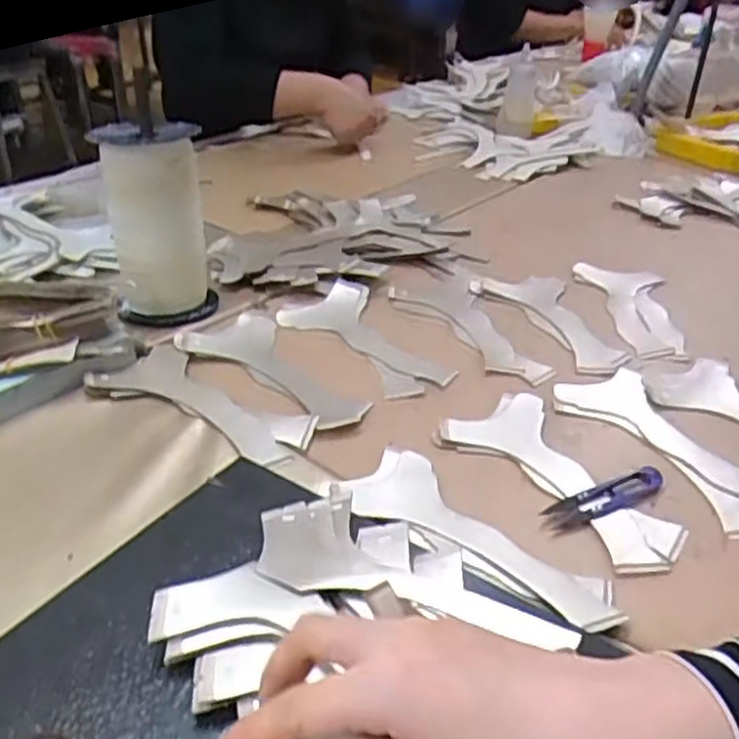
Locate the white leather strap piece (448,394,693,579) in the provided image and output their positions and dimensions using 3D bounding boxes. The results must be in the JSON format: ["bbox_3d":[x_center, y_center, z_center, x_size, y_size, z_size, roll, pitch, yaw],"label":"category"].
[{"bbox_3d":[0.146,0.075,0.536,0.095,0.006,0.186,-22,40,-32],"label":"white leather strap piece"}]

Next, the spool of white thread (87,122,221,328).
[{"bbox_3d":[-0.195,-0.128,0.683,0.086,0.176,0.093,1,32,-1],"label":"spool of white thread"}]

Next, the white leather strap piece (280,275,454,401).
[{"bbox_3d":[0.000,-0.033,0.694,0.097,0.017,0.187,-22,39,-32],"label":"white leather strap piece"}]

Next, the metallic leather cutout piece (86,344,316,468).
[{"bbox_3d":[-0.130,0.024,0.592,0.187,0.017,0.080,19,36,26],"label":"metallic leather cutout piece"}]

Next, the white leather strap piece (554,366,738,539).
[{"bbox_3d":[0.231,0.057,0.565,0.089,0.004,0.195,-13,35,-22],"label":"white leather strap piece"}]

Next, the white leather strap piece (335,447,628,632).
[{"bbox_3d":[0.076,0.098,0.482,0.183,0.019,0.087,17,35,24],"label":"white leather strap piece"}]

